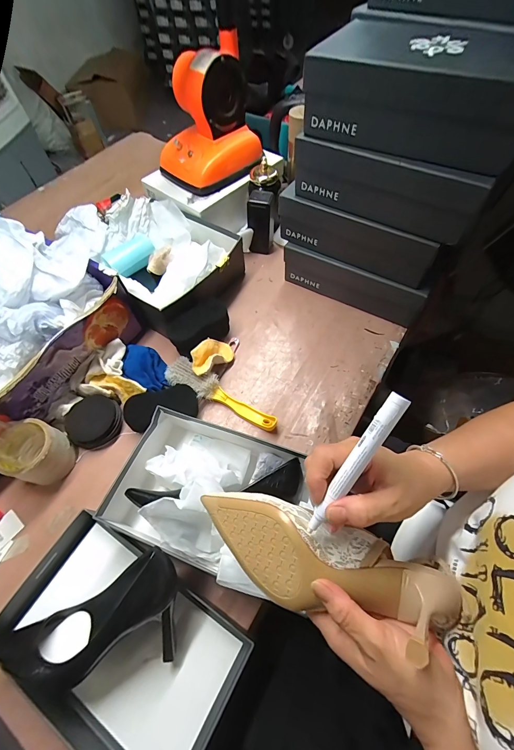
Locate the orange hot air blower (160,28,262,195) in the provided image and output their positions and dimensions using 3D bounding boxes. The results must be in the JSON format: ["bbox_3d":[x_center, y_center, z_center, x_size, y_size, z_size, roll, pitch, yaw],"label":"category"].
[{"bbox_3d":[-0.115,-0.563,0.694,0.169,0.201,0.194,37,68,22],"label":"orange hot air blower"}]

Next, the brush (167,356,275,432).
[{"bbox_3d":[-0.067,0.034,0.578,0.233,0.038,0.057,23,64,16],"label":"brush"}]

